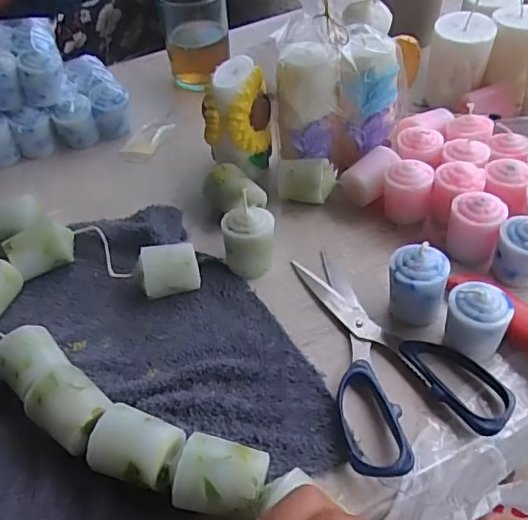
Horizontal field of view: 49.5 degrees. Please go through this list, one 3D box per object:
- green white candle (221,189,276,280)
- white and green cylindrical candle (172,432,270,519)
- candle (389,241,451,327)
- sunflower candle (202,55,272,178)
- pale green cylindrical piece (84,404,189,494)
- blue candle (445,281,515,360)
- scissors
[{"bbox_3d":[-0.011,-0.016,0.424,0.037,0.055,0.031,-7,46,-1],"label":"green white candle"},{"bbox_3d":[-0.021,0.117,0.302,0.044,0.036,0.035,8,47,13],"label":"white and green cylindrical candle"},{"bbox_3d":[0.102,0.018,0.383,0.037,0.048,0.033,9,48,14],"label":"candle"},{"bbox_3d":[-0.020,-0.118,0.496,0.048,0.096,0.048,20,51,23],"label":"sunflower candle"},{"bbox_3d":[-0.068,0.106,0.315,0.046,0.035,0.034,13,49,17],"label":"pale green cylindrical piece"},{"bbox_3d":[0.133,0.040,0.361,0.038,0.043,0.031,12,48,16],"label":"blue candle"},{"bbox_3d":[0.086,0.051,0.377,0.103,0.013,0.174,-10,46,-5],"label":"scissors"}]

